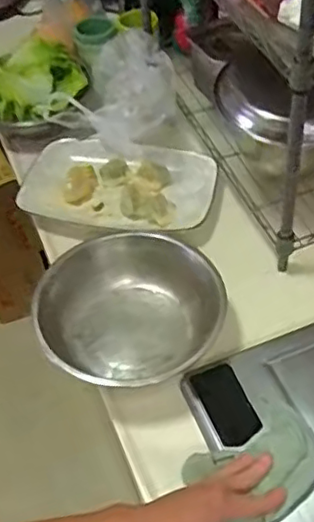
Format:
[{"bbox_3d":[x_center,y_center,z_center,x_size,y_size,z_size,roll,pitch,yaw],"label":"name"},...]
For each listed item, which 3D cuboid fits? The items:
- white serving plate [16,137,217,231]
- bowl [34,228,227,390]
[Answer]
[{"bbox_3d":[-0.053,-0.125,0.990,0.282,0.050,0.184,7,50,11],"label":"white serving plate"},{"bbox_3d":[-0.030,0.069,0.810,0.228,0.081,0.225,-3,49,3],"label":"bowl"}]

